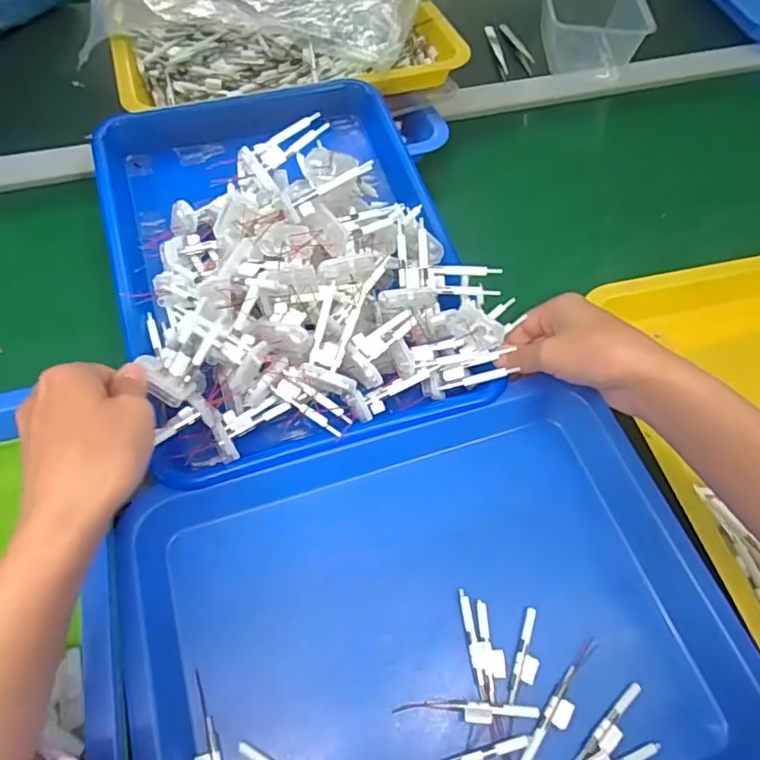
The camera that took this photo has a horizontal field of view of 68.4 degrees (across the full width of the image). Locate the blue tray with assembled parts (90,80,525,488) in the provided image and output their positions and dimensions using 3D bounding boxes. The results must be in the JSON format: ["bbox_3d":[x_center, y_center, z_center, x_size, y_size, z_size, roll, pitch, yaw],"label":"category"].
[{"bbox_3d":[-0.073,-0.113,0.408,0.242,0.103,0.320,-16,60,-15],"label":"blue tray with assembled parts"}]

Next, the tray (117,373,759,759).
[{"bbox_3d":[0.032,0.158,0.333,0.323,0.062,0.274,-15,60,-14],"label":"tray"}]

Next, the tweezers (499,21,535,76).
[{"bbox_3d":[0.170,-0.408,0.686,0.015,0.009,0.104,-9,59,-11],"label":"tweezers"}]

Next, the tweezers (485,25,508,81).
[{"bbox_3d":[0.143,-0.403,0.680,0.012,0.009,0.114,-2,57,-6],"label":"tweezers"}]

